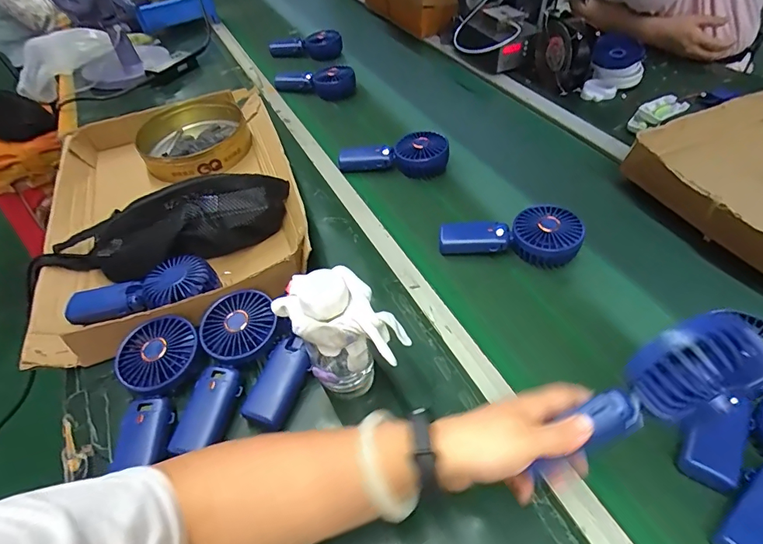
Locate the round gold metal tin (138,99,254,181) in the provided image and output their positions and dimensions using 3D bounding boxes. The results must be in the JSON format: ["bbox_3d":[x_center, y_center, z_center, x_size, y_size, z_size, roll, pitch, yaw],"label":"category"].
[{"bbox_3d":[-0.336,-0.238,0.786,0.187,0.060,0.204,-2,48,2],"label":"round gold metal tin"}]

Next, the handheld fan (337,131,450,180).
[{"bbox_3d":[0.022,-0.191,0.732,0.183,0.046,0.077,-7,48,-3],"label":"handheld fan"}]

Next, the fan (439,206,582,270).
[{"bbox_3d":[0.173,-0.053,0.593,0.180,0.047,0.078,4,48,7],"label":"fan"}]

